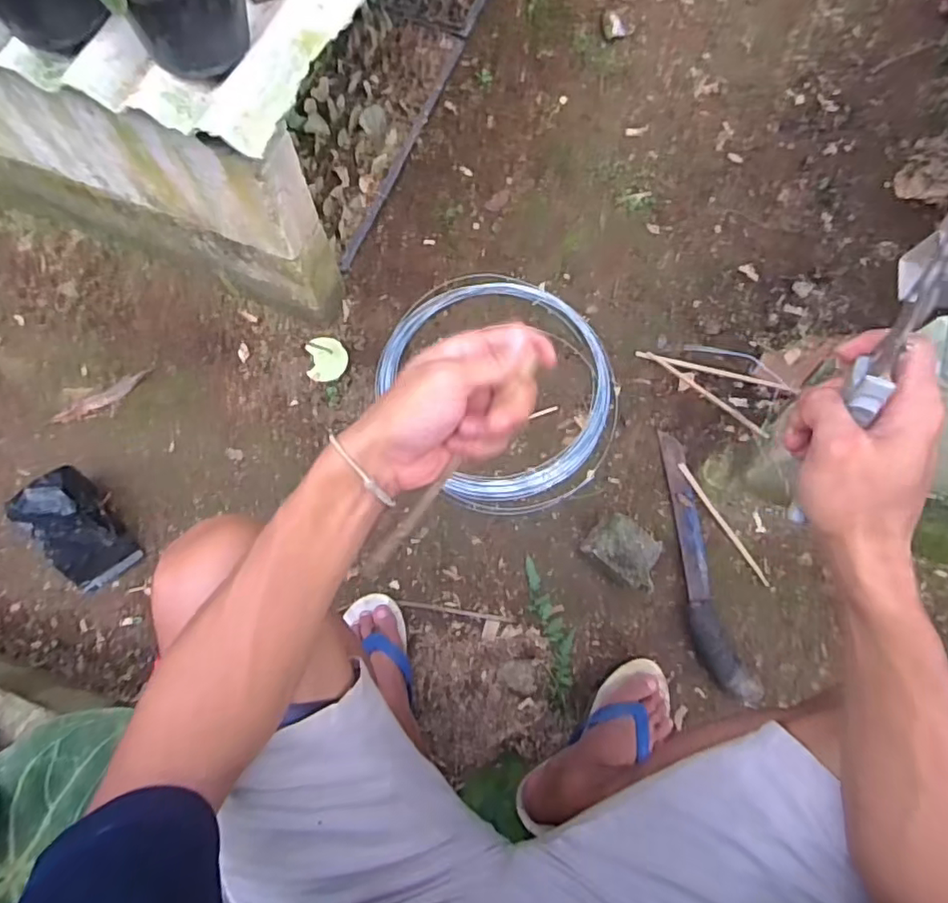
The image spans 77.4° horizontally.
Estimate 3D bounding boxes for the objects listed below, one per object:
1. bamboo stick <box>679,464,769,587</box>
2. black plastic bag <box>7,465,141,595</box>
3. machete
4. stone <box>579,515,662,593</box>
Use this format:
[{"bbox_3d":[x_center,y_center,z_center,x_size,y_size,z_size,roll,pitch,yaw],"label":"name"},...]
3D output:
[{"bbox_3d":[0.368,0.105,0.876,0.011,0.010,0.208,-29,75,-8],"label":"bamboo stick"},{"bbox_3d":[-0.551,0.104,0.805,0.096,0.126,0.141,-37,78,-11],"label":"black plastic bag"},{"bbox_3d":[0.319,0.153,0.848,0.070,0.036,0.393,-10,73,-3],"label":"machete"},{"bbox_3d":[0.218,0.143,0.839,0.117,0.055,0.079,35,76,11],"label":"stone"}]

